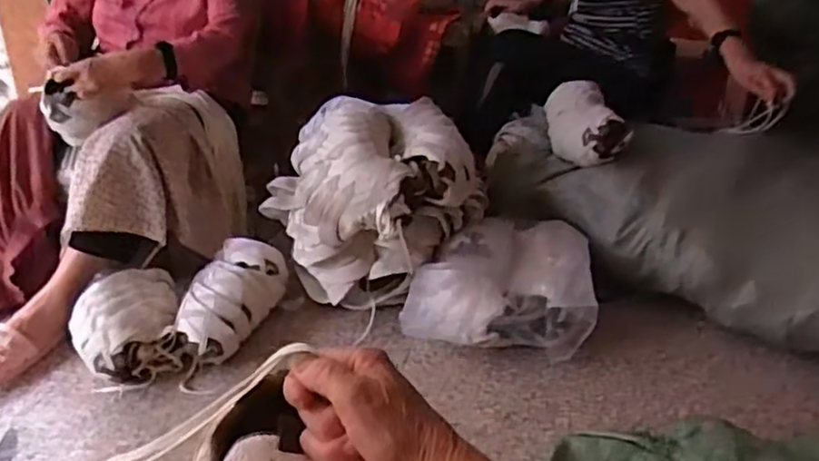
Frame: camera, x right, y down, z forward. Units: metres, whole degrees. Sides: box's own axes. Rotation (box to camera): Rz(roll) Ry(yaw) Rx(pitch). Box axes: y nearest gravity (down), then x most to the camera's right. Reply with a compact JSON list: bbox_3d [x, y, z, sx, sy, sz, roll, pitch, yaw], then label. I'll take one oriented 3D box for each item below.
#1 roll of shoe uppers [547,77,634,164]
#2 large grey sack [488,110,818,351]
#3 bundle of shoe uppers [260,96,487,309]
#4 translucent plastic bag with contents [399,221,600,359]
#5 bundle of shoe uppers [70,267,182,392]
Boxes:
[{"bbox_3d":[0.418,-0.253,1.562,0.151,0.128,0.313,2,27,3],"label":"roll of shoe uppers"},{"bbox_3d":[0.565,-0.049,1.411,0.927,0.283,0.306,23,34,37],"label":"large grey sack"},{"bbox_3d":[-0.071,-0.068,1.405,0.377,0.347,0.356,1,27,0],"label":"bundle of shoe uppers"},{"bbox_3d":[0.182,0.114,1.354,0.355,0.174,0.312,4,27,6],"label":"translucent plastic bag with contents"},{"bbox_3d":[-0.531,0.178,1.244,0.191,0.137,0.247,-12,29,-24],"label":"bundle of shoe uppers"}]

